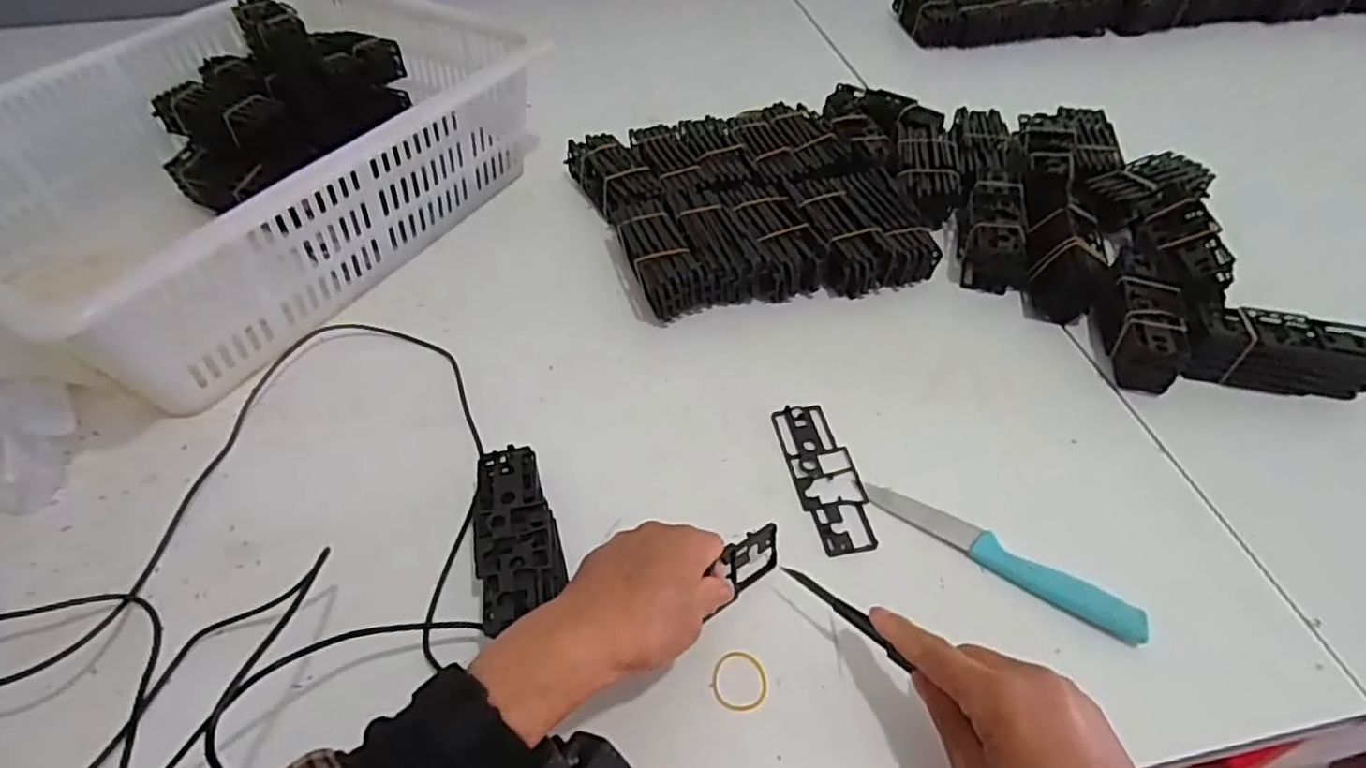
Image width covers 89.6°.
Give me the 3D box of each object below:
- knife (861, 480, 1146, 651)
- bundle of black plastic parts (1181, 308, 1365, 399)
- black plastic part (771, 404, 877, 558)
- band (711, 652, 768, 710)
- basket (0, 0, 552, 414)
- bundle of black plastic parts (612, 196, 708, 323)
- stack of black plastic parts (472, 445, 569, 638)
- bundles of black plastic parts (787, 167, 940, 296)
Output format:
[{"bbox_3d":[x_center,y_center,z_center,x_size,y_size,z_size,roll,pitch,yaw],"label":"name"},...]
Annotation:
[{"bbox_3d":[0.198,0.108,0.434,0.171,0.009,0.022,29,55,24],"label":"knife"},{"bbox_3d":[0.448,-0.025,0.525,0.132,0.046,0.055,8,49,8],"label":"bundle of black plastic parts"},{"bbox_3d":[0.099,0.063,0.477,0.044,0.004,0.120,-9,49,-7],"label":"black plastic part"},{"bbox_3d":[0.032,0.167,0.387,0.031,0.004,0.032,0,48,0],"label":"band"},{"bbox_3d":[-0.396,-0.207,0.638,0.357,0.133,0.451,23,52,20],"label":"basket"},{"bbox_3d":[-0.024,-0.113,0.611,0.054,0.046,0.135,-16,50,-13],"label":"bundle of black plastic parts"},{"bbox_3d":[-0.103,0.097,0.430,0.048,0.035,0.118,-13,49,-11],"label":"stack of black plastic parts"},{"bbox_3d":[0.162,-0.139,0.628,0.104,0.044,0.123,-9,49,-7],"label":"bundles of black plastic parts"}]

